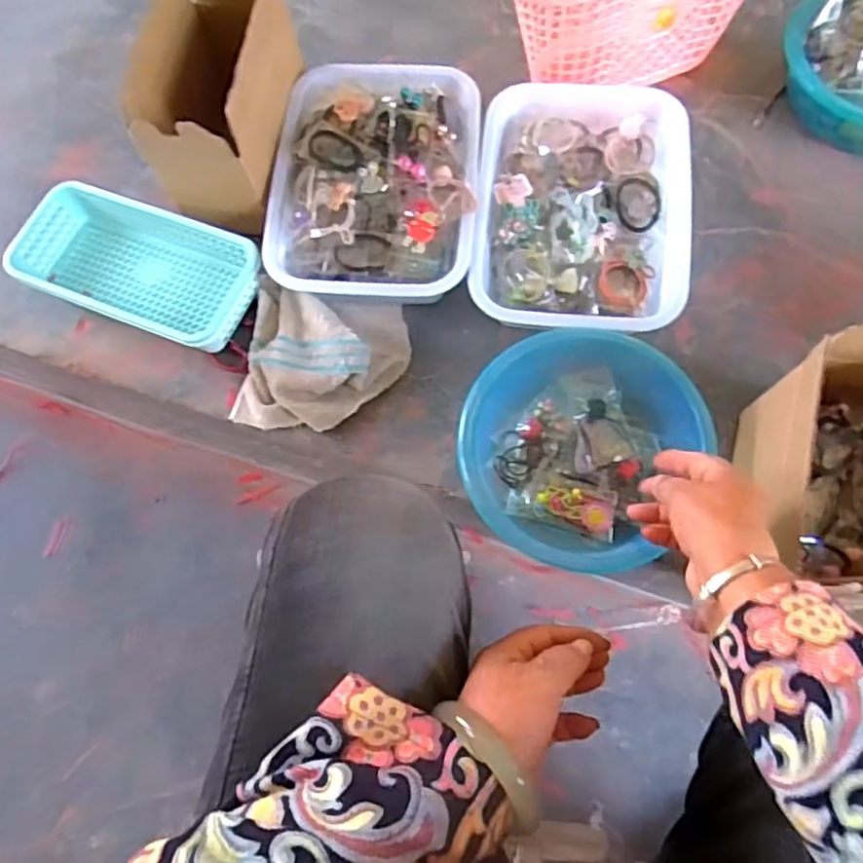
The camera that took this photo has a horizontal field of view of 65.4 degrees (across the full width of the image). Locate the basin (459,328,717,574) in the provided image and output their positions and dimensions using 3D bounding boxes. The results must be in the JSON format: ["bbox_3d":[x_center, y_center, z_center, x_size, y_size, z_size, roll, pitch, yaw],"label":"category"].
[{"bbox_3d":[0.136,0.013,0.640,0.202,0.075,0.212,0,72,1],"label":"basin"}]

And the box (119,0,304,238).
[{"bbox_3d":[-0.216,-0.341,0.714,0.116,0.176,0.220,8,72,4],"label":"box"}]

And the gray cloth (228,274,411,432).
[{"bbox_3d":[-0.113,-0.078,0.698,0.166,0.051,0.148,6,72,4],"label":"gray cloth"}]

